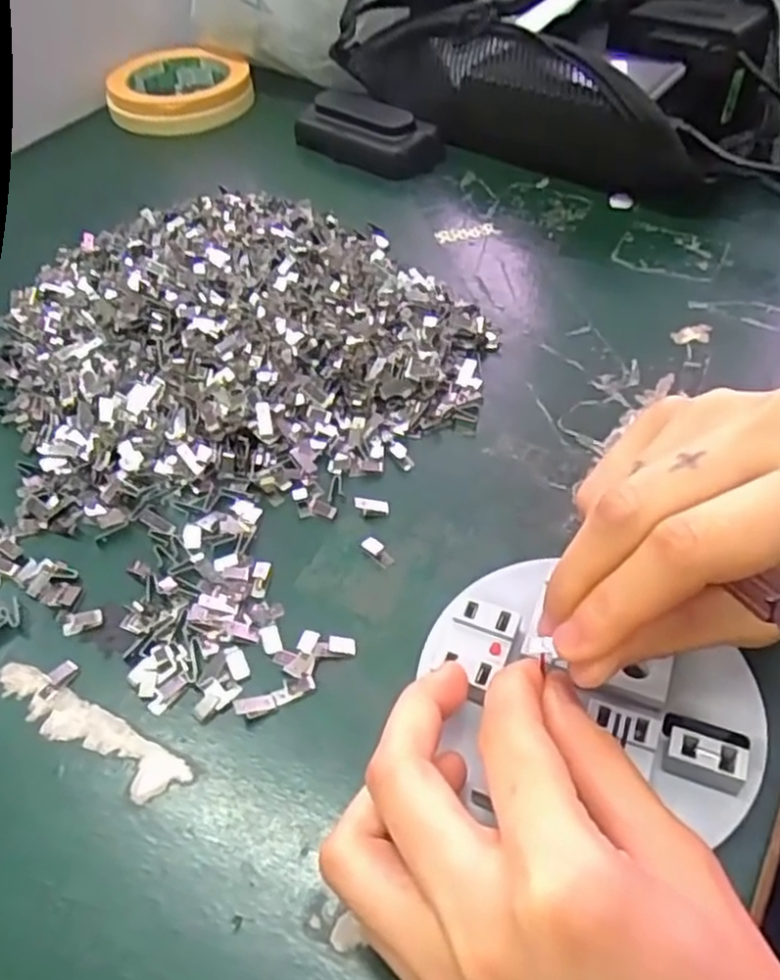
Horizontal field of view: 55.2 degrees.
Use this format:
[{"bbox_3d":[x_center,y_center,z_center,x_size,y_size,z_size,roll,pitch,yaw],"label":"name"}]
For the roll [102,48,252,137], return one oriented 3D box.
[{"bbox_3d":[-0.167,-0.320,0.594,0.107,0.029,0.107,0,46,0],"label":"roll"}]

